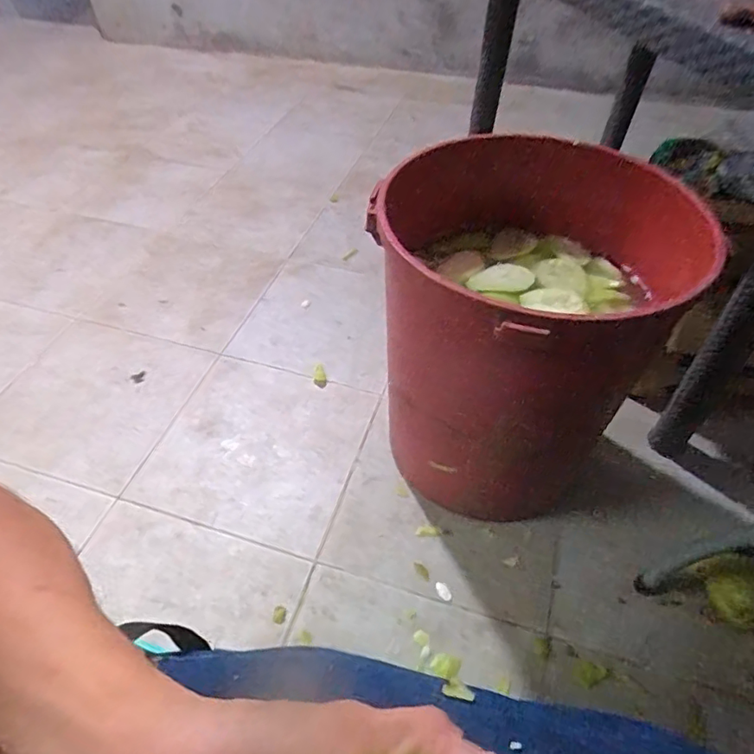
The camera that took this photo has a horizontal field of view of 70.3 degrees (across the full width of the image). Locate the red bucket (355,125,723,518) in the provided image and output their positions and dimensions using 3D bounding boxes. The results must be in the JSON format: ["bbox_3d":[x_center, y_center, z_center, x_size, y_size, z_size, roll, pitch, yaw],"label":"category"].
[{"bbox_3d":[0.212,-0.061,0.893,0.409,0.510,0.437,1,49,-1],"label":"red bucket"}]

